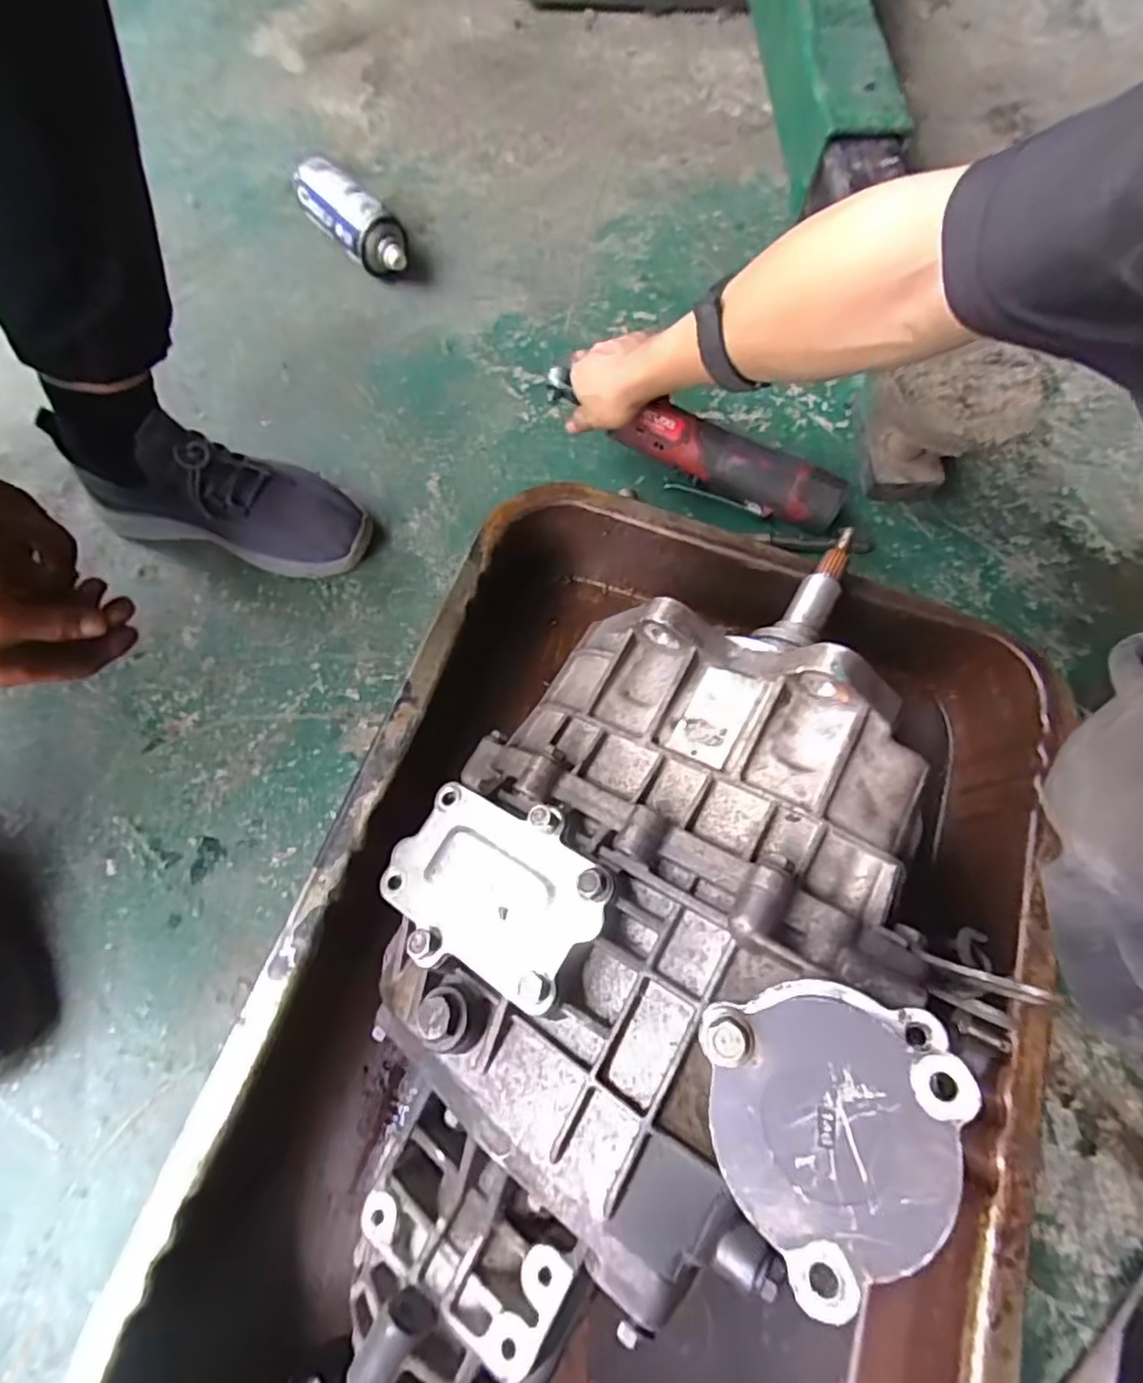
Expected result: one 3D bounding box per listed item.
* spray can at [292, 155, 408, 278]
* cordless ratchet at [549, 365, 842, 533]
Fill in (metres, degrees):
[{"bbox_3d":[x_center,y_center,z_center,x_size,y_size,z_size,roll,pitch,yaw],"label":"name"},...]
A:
[{"bbox_3d":[-0.246,-0.528,0.695,0.058,0.067,0.152,-42,76,-14],"label":"spray can"},{"bbox_3d":[0.119,-0.225,0.566,0.270,0.039,0.045,23,72,1],"label":"cordless ratchet"}]

